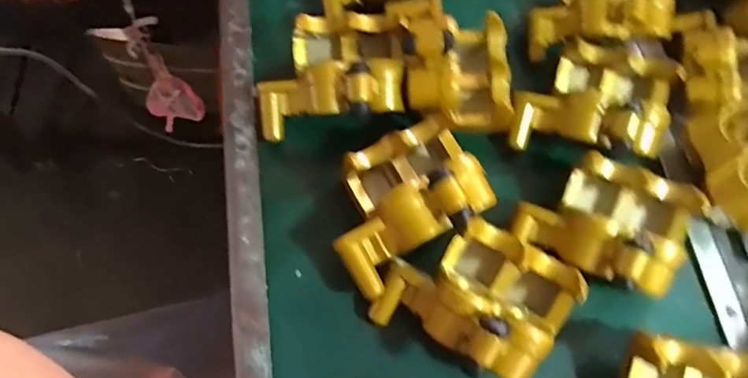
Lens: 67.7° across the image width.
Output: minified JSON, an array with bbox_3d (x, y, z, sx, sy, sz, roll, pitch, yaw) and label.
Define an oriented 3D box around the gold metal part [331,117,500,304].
[{"bbox_3d":[0.017,0.002,0.322,0.098,0.063,0.080,-29,72,-16],"label":"gold metal part"}]

